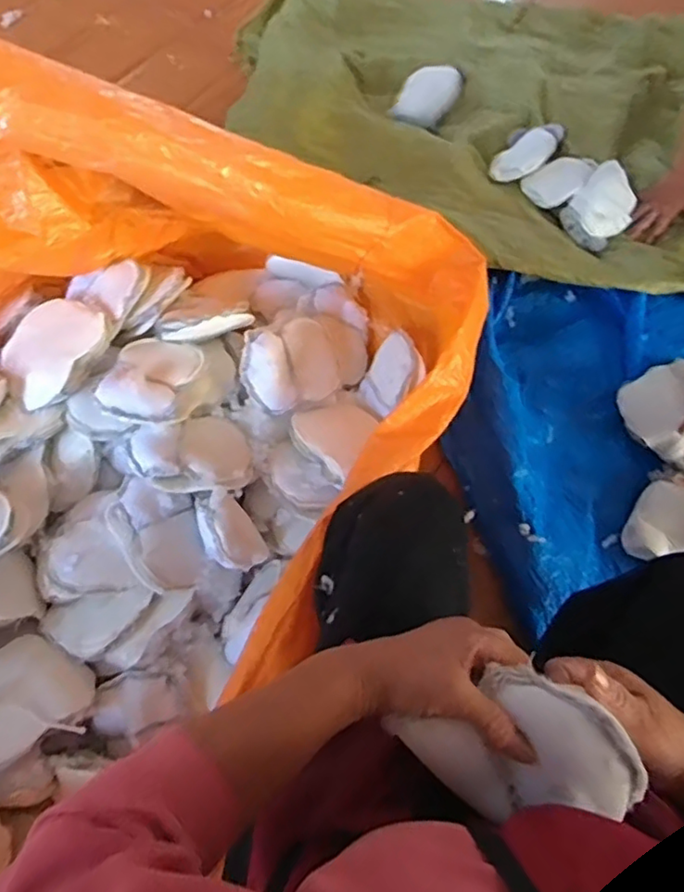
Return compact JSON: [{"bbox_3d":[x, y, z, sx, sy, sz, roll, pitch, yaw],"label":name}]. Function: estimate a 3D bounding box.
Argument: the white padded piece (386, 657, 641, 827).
[{"bbox_3d":[0.111,0.199,0.399,0.115,0.064,0.104,-25,70,-11],"label":"white padded piece"}]

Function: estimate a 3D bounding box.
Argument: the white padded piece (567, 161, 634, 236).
[{"bbox_3d":[0.538,-0.498,1.254,0.130,0.018,0.130,0,92,-3],"label":"white padded piece"}]

